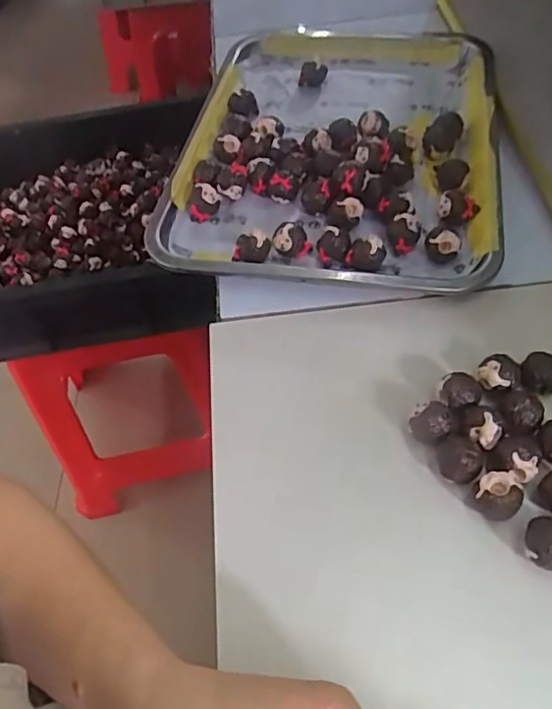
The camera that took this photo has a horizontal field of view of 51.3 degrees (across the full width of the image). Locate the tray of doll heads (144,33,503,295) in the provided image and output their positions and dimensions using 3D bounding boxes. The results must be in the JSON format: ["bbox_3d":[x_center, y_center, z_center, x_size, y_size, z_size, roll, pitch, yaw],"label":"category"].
[{"bbox_3d":[0.060,-0.206,0.520,0.264,0.039,0.383,6,53,10],"label":"tray of doll heads"}]

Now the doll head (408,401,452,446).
[{"bbox_3d":[0.091,0.039,0.335,0.023,0.022,0.022,-2,52,3],"label":"doll head"}]

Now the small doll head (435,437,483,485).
[{"bbox_3d":[0.103,0.060,0.321,0.024,0.025,0.022,6,53,10],"label":"small doll head"}]

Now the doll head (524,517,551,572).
[{"bbox_3d":[0.137,0.097,0.290,0.024,0.026,0.021,35,62,28],"label":"doll head"}]

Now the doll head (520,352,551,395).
[{"bbox_3d":[0.162,0.014,0.352,0.024,0.018,0.025,-2,52,3],"label":"doll head"}]

